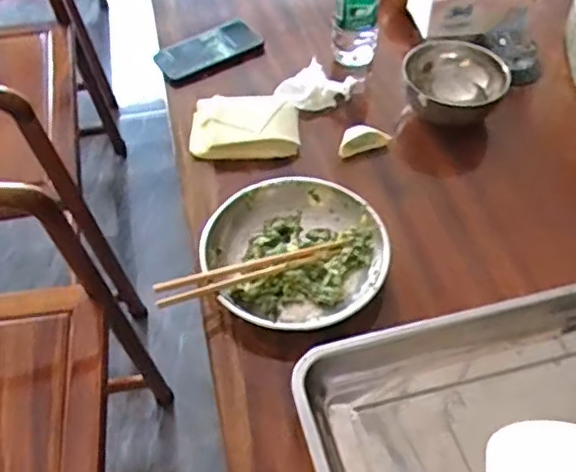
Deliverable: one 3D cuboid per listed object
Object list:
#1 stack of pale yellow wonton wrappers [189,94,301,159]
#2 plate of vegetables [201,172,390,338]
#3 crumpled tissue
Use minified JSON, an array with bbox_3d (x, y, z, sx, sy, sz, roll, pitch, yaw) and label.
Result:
[{"bbox_3d":[-0.055,-0.137,0.805,0.135,0.026,0.100,-7,52,-7],"label":"stack of pale yellow wonton wrappers"},{"bbox_3d":[0.010,0.017,0.678,0.181,0.037,0.181,0,52,-1],"label":"plate of vegetables"},{"bbox_3d":[0.041,-0.204,0.856,0.074,0.028,0.094,34,58,23],"label":"crumpled tissue"}]

